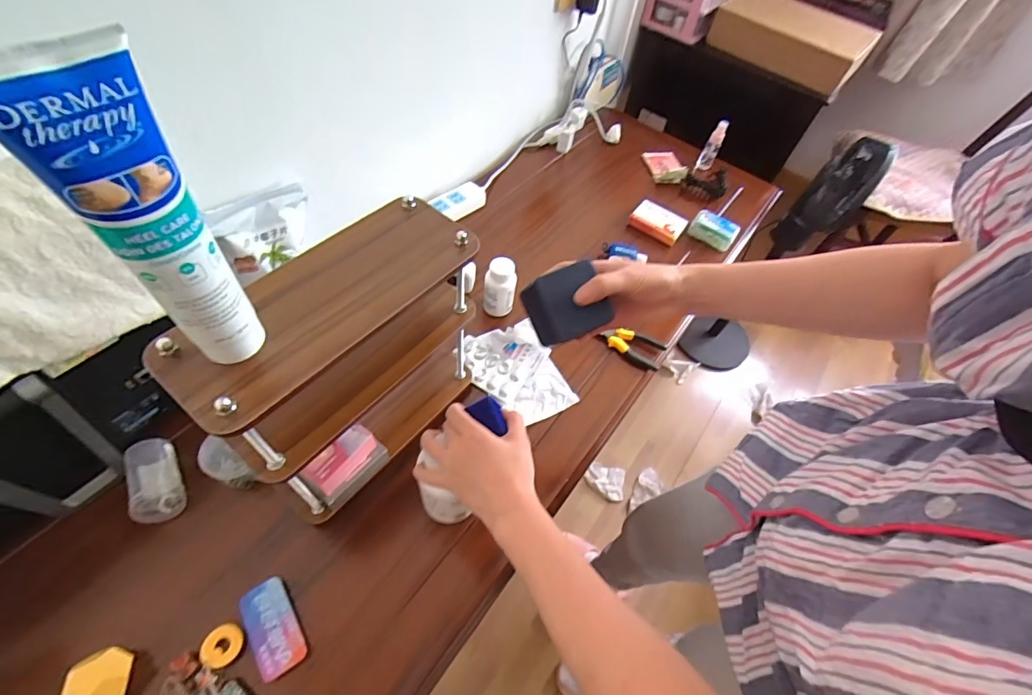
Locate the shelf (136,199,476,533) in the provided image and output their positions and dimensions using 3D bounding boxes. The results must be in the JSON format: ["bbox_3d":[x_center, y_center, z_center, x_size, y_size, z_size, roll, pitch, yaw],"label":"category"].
[{"bbox_3d":[-0.169,0.030,0.518,0.110,0.280,0.289,34,59,20],"label":"shelf"}]

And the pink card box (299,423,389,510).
[{"bbox_3d":[-0.203,0.140,0.548,0.021,0.080,0.089,35,60,21],"label":"pink card box"}]

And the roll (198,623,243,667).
[{"bbox_3d":[-0.315,0.321,0.486,0.038,0.016,0.038,1,54,-2],"label":"roll"}]

